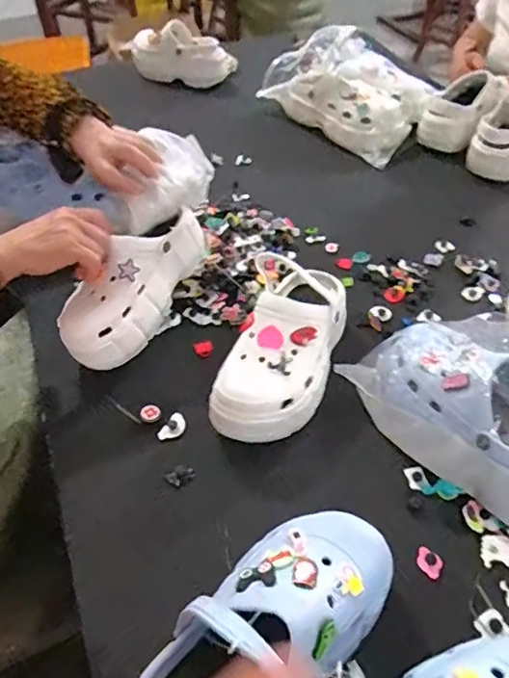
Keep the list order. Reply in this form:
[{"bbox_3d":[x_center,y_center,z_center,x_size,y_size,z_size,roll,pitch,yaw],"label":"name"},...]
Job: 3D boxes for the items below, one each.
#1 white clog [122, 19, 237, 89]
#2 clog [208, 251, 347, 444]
[{"bbox_3d":[-0.160,-0.627,1.187,0.242,0.117,0.100,5,46,-10],"label":"white clog"},{"bbox_3d":[0.036,0.006,0.643,0.118,0.108,0.245,12,49,13],"label":"clog"}]

